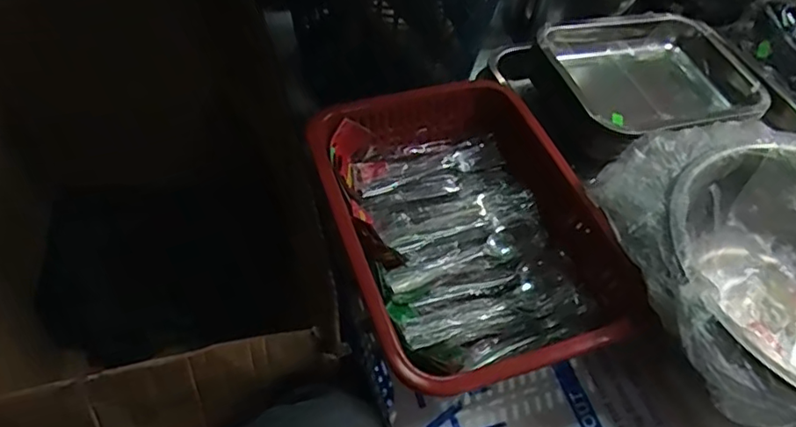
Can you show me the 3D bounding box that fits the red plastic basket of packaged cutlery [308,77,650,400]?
[{"bbox_3d":[0.072,0.007,0.614,0.254,0.075,0.347,-16,55,-12],"label":"red plastic basket of packaged cutlery"}]

